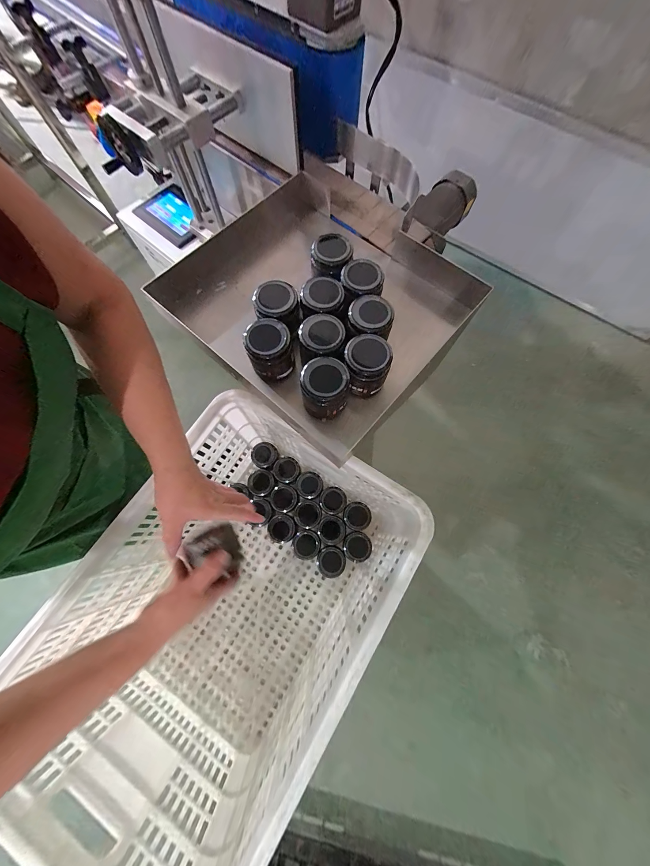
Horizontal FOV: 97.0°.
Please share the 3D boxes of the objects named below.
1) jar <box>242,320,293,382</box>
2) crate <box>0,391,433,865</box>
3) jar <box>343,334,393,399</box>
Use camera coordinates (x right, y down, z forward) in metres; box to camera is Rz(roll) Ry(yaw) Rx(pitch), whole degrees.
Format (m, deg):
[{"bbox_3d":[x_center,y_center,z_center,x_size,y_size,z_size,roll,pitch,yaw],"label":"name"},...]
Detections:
[{"bbox_3d":[-0.080,-0.122,0.431,0.062,0.076,0.062,0,73,1],"label":"jar"},{"bbox_3d":[-0.150,0.317,0.547,0.418,0.350,0.596,30,76,9],"label":"crate"},{"bbox_3d":[0.061,-0.096,0.428,0.065,0.067,0.063,12,74,4],"label":"jar"}]

